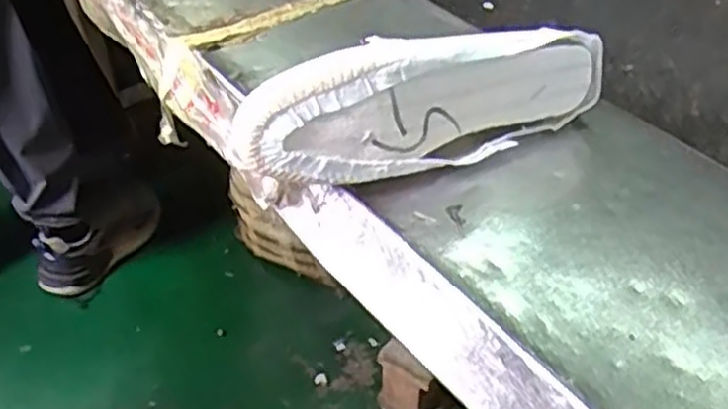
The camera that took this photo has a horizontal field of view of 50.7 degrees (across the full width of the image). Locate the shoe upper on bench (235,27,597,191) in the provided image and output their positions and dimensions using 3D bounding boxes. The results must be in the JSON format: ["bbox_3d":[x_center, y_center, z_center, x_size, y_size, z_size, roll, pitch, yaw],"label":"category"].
[{"bbox_3d":[0.044,-0.071,0.500,0.255,0.078,0.052,-14,41,-17],"label":"shoe upper on bench"}]

